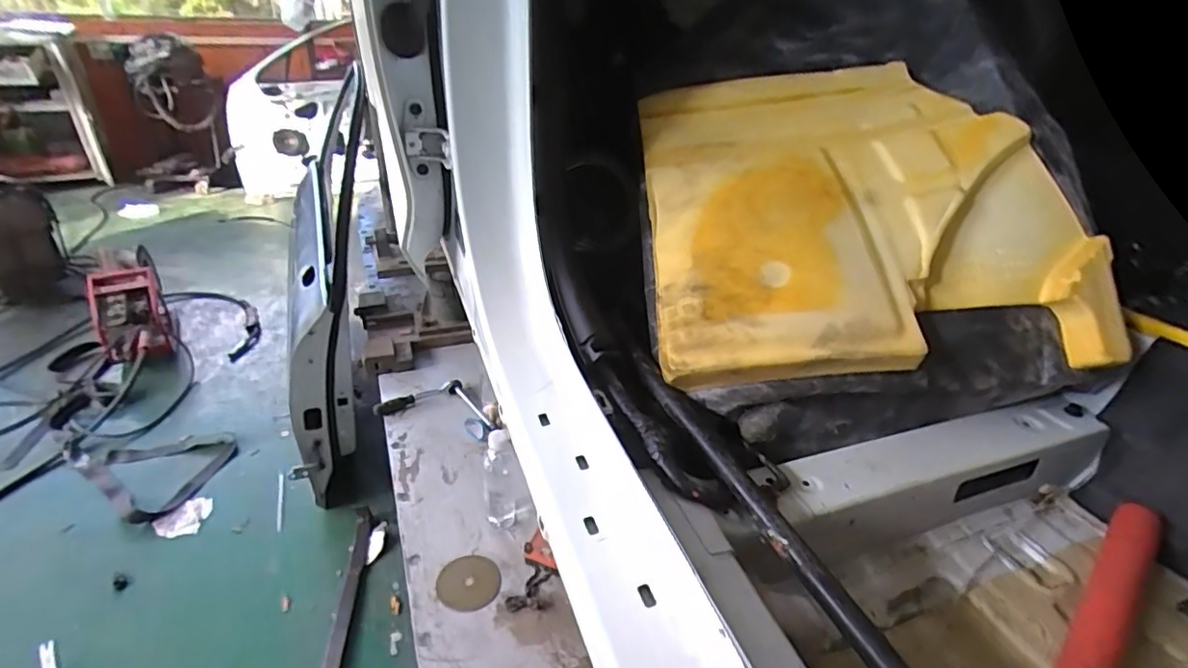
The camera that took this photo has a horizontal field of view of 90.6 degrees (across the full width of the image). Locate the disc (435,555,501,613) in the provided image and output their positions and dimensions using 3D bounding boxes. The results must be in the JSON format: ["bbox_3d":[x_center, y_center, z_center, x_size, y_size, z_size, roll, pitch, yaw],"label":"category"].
[{"bbox_3d":[-0.205,0.409,0.964,0.099,0.008,0.100,0,31,0],"label":"disc"}]

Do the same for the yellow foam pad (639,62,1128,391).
[{"bbox_3d":[0.313,-0.173,0.738,0.491,0.075,0.484,-4,57,4],"label":"yellow foam pad"}]

